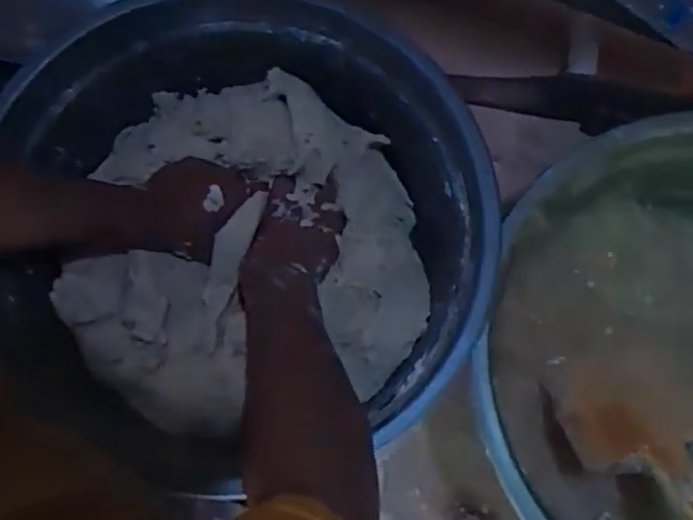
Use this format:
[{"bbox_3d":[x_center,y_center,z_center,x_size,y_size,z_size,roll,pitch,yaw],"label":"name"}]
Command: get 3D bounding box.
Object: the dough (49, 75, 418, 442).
[{"bbox_3d":[-0.089,-0.011,0.618,0.320,0.059,0.328,6,75,0],"label":"dough"}]

